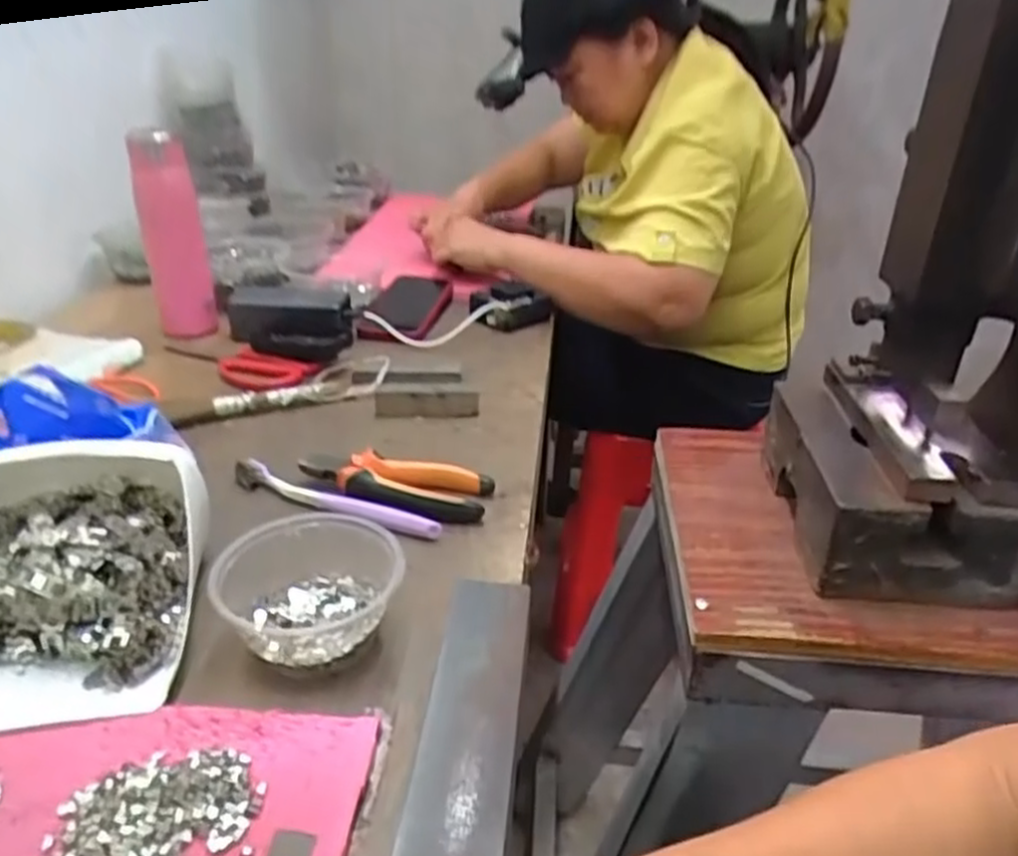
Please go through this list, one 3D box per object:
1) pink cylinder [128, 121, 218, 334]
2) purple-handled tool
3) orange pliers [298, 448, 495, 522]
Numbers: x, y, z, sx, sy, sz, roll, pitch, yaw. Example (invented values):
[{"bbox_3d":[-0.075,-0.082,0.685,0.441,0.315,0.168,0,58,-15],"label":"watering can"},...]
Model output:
[{"bbox_3d":[-0.372,-0.213,0.862,0.063,0.210,0.057,-16,32,-29],"label":"pink cylinder"},{"bbox_3d":[-0.135,0.054,0.587,0.182,0.018,0.020,14,30,24],"label":"purple-handled tool"},{"bbox_3d":[-0.090,0.044,0.602,0.147,0.022,0.058,8,28,13],"label":"orange pliers"}]

